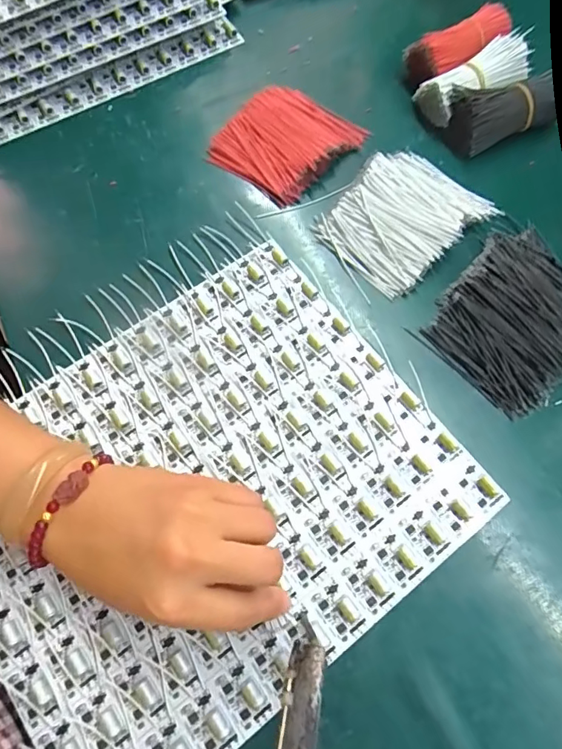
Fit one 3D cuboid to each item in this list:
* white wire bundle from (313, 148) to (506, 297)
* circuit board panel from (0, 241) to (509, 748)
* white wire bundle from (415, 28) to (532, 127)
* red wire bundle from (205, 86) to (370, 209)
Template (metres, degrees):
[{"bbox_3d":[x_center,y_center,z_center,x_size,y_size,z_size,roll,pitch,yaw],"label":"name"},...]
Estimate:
[{"bbox_3d":[0.092,-0.120,0.357,0.089,0.018,0.111,42,77,15],"label":"white wire bundle"},{"bbox_3d":[-0.048,0.072,0.298,0.288,0.011,0.241,-35,73,-10],"label":"circuit board panel"},{"bbox_3d":[0.161,-0.241,0.394,0.092,0.032,0.040,-28,71,-8],"label":"white wire bundle"},{"bbox_3d":[0.004,-0.194,0.391,0.087,0.018,0.105,42,77,15],"label":"red wire bundle"}]

